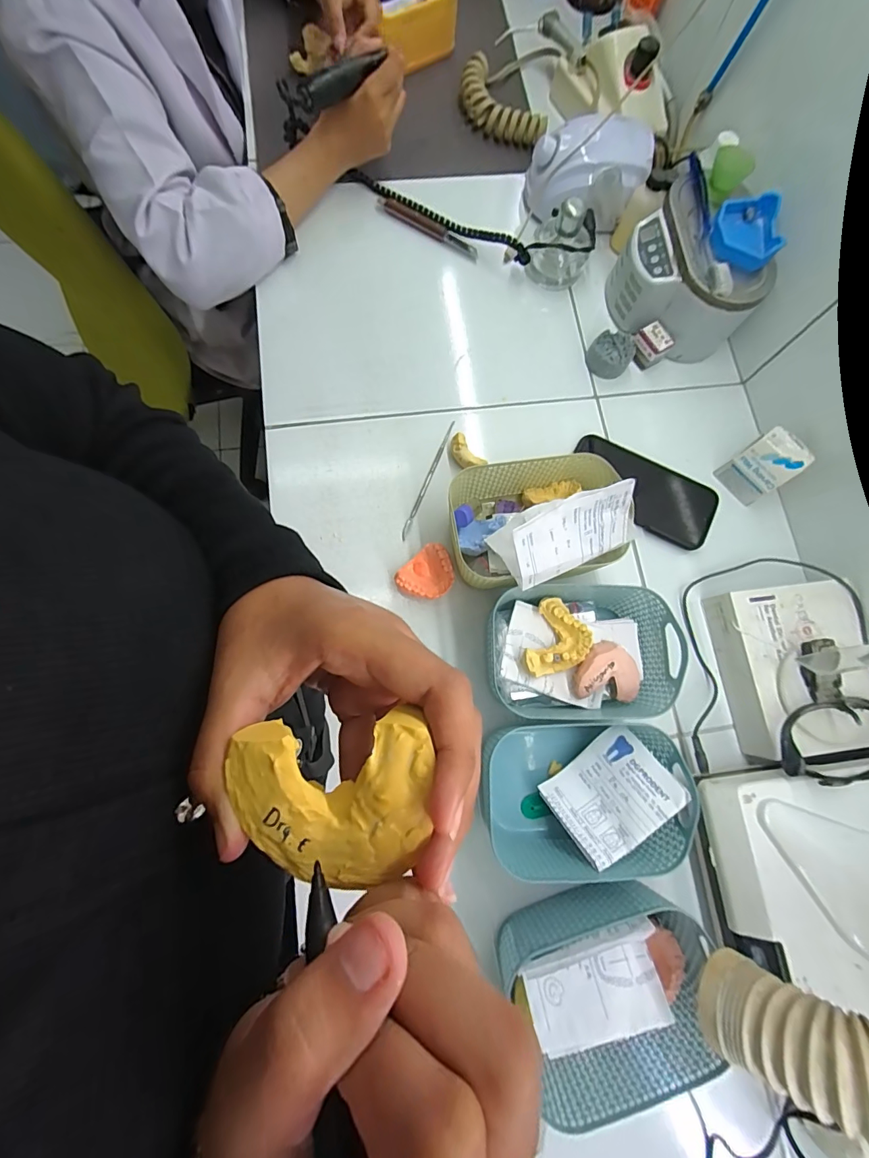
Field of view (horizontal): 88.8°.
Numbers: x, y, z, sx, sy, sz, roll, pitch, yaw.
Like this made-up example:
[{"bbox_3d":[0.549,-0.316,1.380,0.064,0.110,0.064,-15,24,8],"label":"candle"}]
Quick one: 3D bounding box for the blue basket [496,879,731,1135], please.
[{"bbox_3d":[0.141,0.328,0.361,0.158,0.093,0.122,-16,79,-7],"label":"blue basket"}]

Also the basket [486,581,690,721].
[{"bbox_3d":[0.136,0.071,0.429,0.167,0.071,0.124,1,77,-3],"label":"basket"}]

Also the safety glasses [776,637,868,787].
[{"bbox_3d":[0.378,0.122,0.394,0.121,0.063,0.126,1,77,-3],"label":"safety glasses"}]

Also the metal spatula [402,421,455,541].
[{"bbox_3d":[-0.006,-0.114,0.502,0.006,0.004,0.152,22,78,4],"label":"metal spatula"}]

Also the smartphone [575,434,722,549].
[{"bbox_3d":[0.239,-0.102,0.511,0.170,0.010,0.080,29,77,3],"label":"smartphone"}]

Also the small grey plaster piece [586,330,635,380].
[{"bbox_3d":[0.216,-0.275,0.542,0.051,0.023,0.053,1,77,-3],"label":"small grey plaster piece"}]

